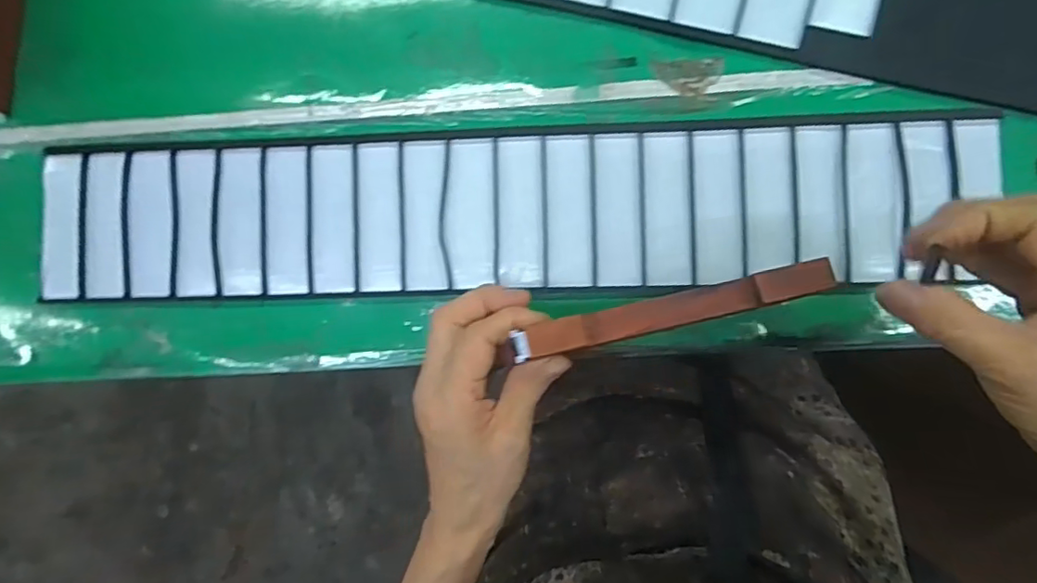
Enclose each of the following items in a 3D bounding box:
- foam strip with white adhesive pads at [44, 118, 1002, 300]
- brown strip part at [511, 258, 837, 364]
[{"bbox_3d":[-0.017,-0.046,0.335,0.540,0.005,0.092,-1,89,4],"label":"foam strip with white adhesive pads"},{"bbox_3d":[0.072,0.009,0.266,0.150,0.011,0.016,-13,88,-4],"label":"brown strip part"}]

